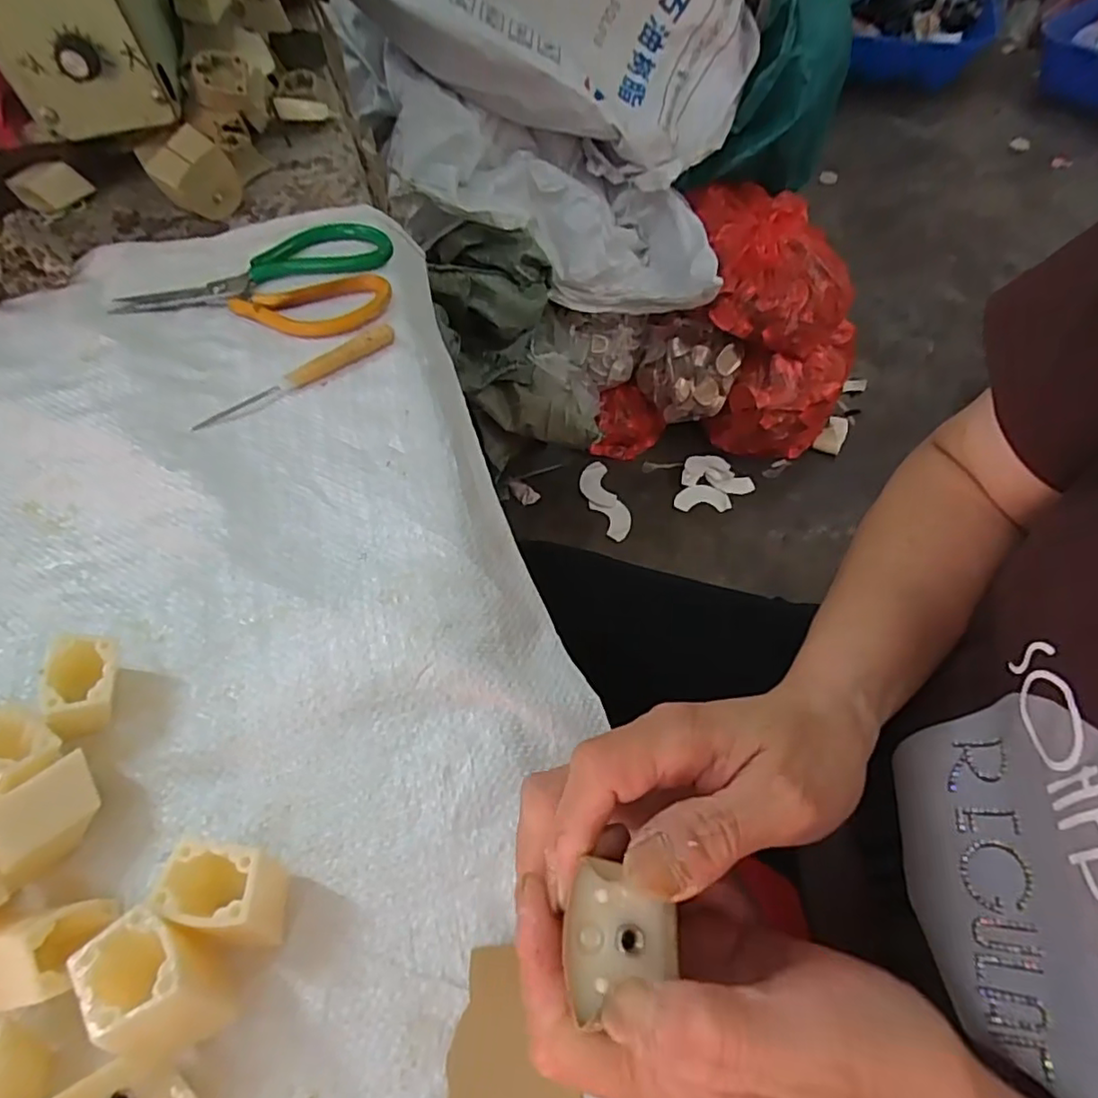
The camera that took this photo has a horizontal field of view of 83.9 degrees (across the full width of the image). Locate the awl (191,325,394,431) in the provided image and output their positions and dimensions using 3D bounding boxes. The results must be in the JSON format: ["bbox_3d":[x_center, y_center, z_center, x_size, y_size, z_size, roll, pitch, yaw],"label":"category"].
[{"bbox_3d":[-0.158,-0.109,0.383,0.130,0.013,0.014,-31,62,-16],"label":"awl"}]

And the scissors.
[{"bbox_3d":[-0.206,-0.191,0.433,0.185,0.015,0.105,-2,58,1],"label":"scissors"}]

